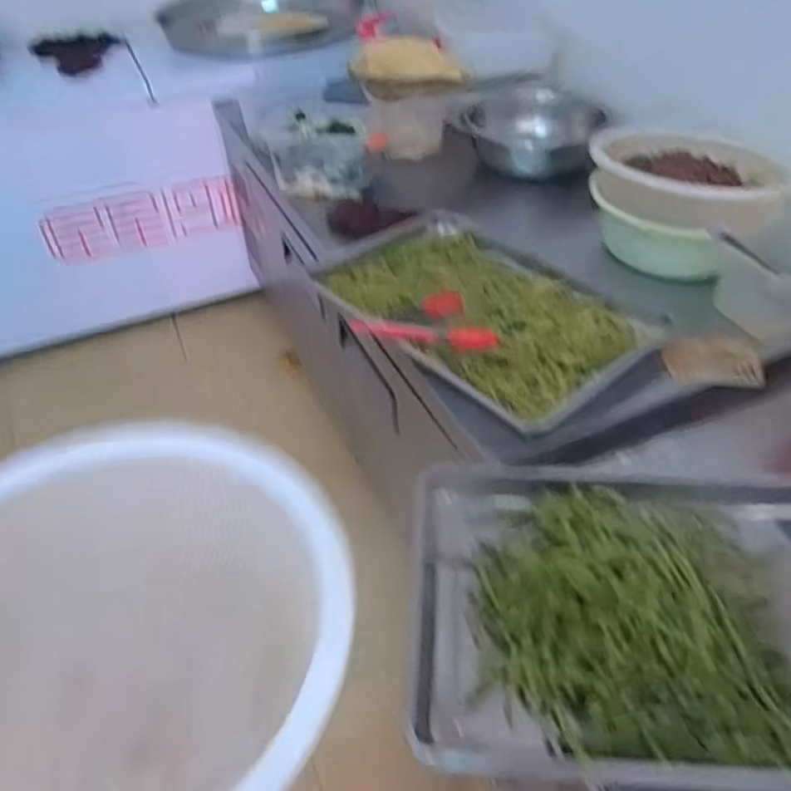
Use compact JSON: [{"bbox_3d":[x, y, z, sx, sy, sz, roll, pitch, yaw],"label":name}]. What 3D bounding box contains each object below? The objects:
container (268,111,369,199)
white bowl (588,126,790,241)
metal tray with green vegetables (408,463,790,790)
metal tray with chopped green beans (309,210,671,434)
[{"bbox_3d":[-0.154,-0.506,1.395,0.196,0.130,0.099,14,44,11],"label":"container"},{"bbox_3d":[0.503,-0.377,1.174,0.312,0.112,0.314,20,45,18],"label":"white bowl"},{"bbox_3d":[0.307,0.231,0.769,0.551,0.124,0.395,4,43,2],"label":"metal tray with green vegetables"},{"bbox_3d":[0.137,-0.160,1.133,0.384,0.041,0.528,-32,53,-32],"label":"metal tray with chopped green beans"}]

